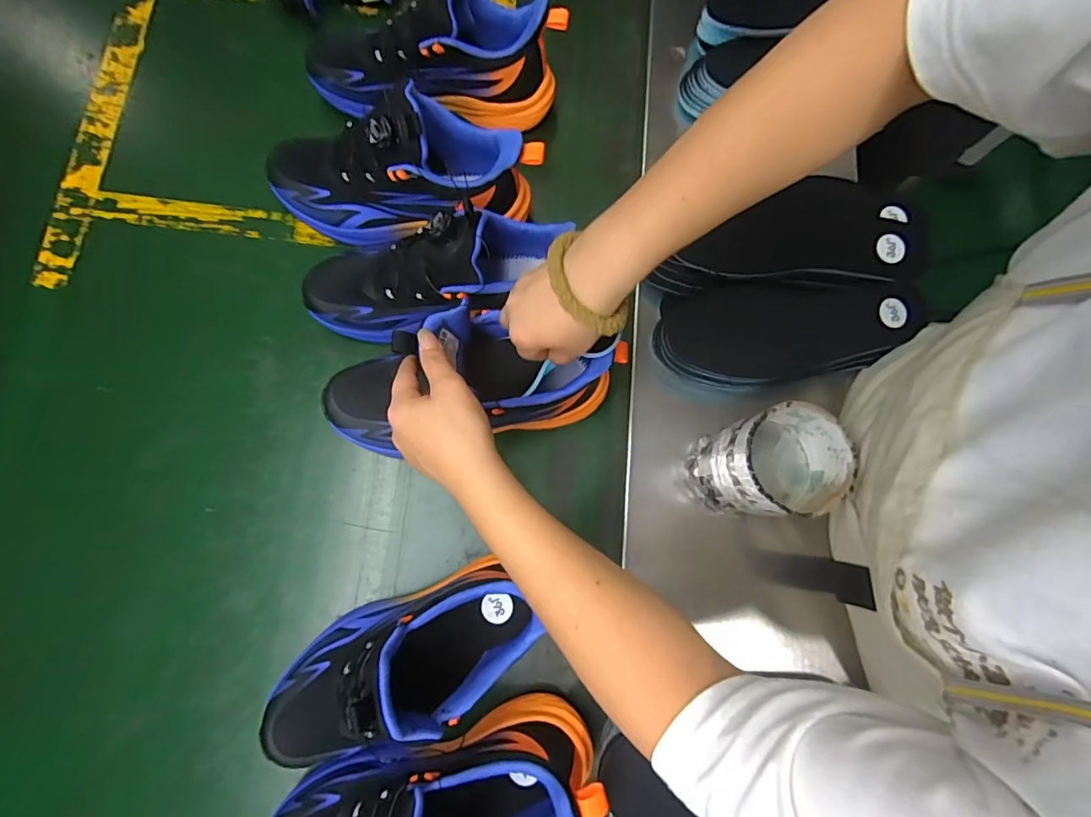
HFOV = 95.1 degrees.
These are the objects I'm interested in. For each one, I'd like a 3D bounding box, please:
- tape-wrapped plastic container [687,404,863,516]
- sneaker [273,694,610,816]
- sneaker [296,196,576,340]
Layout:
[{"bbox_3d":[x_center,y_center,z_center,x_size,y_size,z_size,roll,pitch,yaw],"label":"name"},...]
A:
[{"bbox_3d":[0.181,0.047,0.412,0.084,0.110,0.076,-10,79,-3],"label":"tape-wrapped plastic container"},{"bbox_3d":[-0.085,0.296,0.361,0.252,0.153,0.089,-15,80,-4],"label":"sneaker"},{"bbox_3d":[-0.098,-0.119,0.456,0.252,0.123,0.089,-14,79,10],"label":"sneaker"}]

